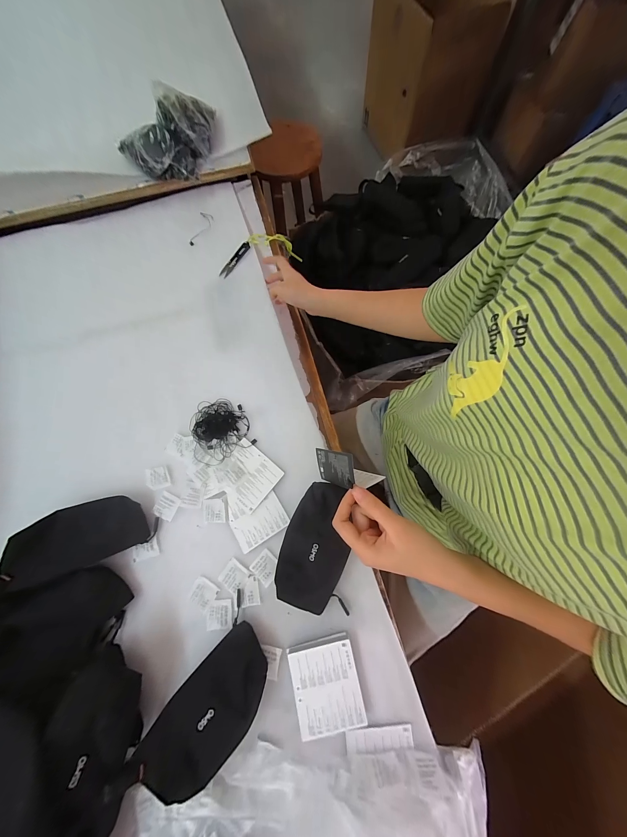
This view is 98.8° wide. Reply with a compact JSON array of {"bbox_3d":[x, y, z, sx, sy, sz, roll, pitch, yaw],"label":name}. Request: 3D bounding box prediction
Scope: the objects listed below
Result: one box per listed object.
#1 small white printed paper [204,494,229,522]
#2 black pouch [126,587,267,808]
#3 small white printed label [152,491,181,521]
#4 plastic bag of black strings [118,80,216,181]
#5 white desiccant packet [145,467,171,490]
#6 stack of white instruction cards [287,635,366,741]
[{"bbox_3d":[-0.163,0.152,0.449,0.038,0.004,0.042,-9,74,-1],"label":"small white printed paper"},{"bbox_3d":[-0.130,0.378,0.363,0.105,0.039,0.206,32,77,10],"label":"black pouch"},{"bbox_3d":[-0.249,0.149,0.456,0.037,0.004,0.040,24,76,8],"label":"small white printed label"},{"bbox_3d":[-0.309,-0.623,0.584,0.227,0.093,0.138,-28,75,-7],"label":"plastic bag of black strings"},{"bbox_3d":[-0.270,0.102,0.464,0.035,0.007,0.037,-20,74,-4],"label":"white desiccant packet"},{"bbox_3d":[0.018,0.368,0.373,0.089,0.017,0.101,-12,74,-2],"label":"stack of white instruction cards"}]

